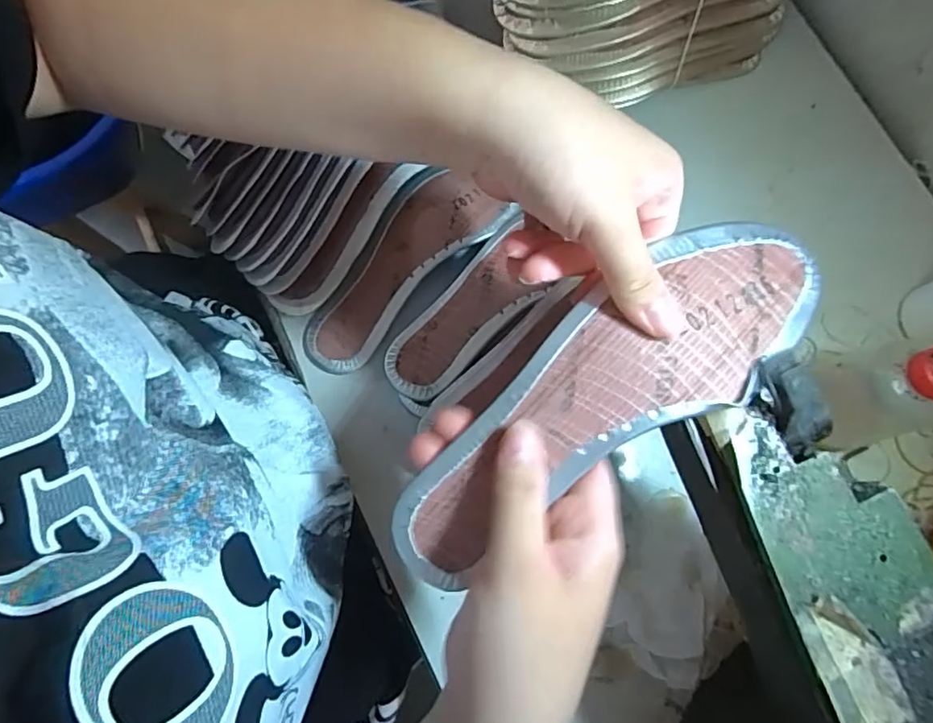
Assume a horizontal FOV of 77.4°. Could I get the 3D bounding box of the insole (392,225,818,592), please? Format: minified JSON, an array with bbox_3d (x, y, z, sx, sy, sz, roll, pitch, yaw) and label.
[{"bbox_3d":[0.058,0.013,0.260,0.222,0.023,0.068,-37,80,1],"label":"insole"}]

